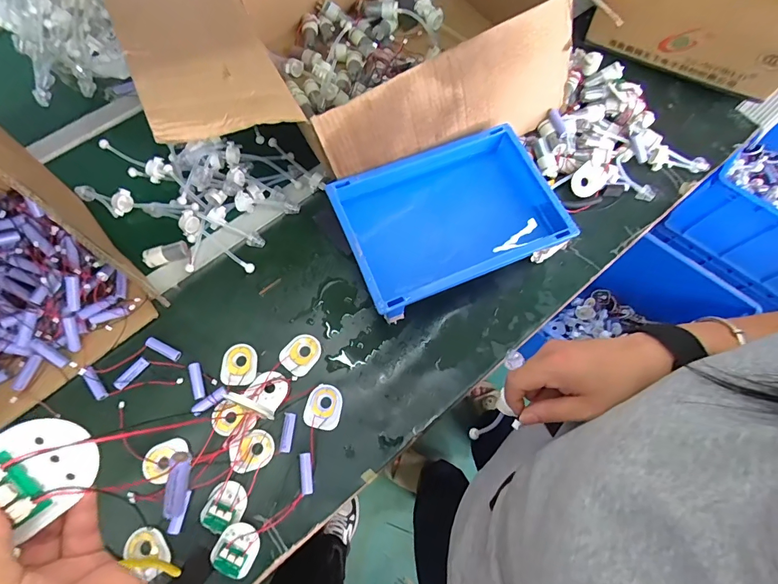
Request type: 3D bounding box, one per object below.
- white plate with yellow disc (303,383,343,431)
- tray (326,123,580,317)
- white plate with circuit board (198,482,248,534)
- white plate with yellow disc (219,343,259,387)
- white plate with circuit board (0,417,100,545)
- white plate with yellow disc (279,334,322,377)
[{"bbox_3d":[-0.090,0.158,0.555,0.048,0.004,0.058,15,71,4],"label":"white plate with yellow disc"},{"bbox_3d":[0.085,-0.104,0.622,0.305,0.098,0.217,-21,71,-9],"label":"tray"},{"bbox_3d":[-0.211,0.276,0.513,0.048,0.008,0.059,26,72,8],"label":"white plate with circuit board"},{"bbox_3d":[-0.216,0.103,0.577,0.052,0.004,0.060,-1,70,-2],"label":"white plate with yellow disc"},{"bbox_3d":[-0.177,0.088,0.197,0.049,0.011,0.051,50,62,-11],"label":"white plate with circuit board"},{"bbox_3d":[-0.128,0.089,0.584,0.051,0.004,0.057,34,73,10],"label":"white plate with yellow disc"}]

